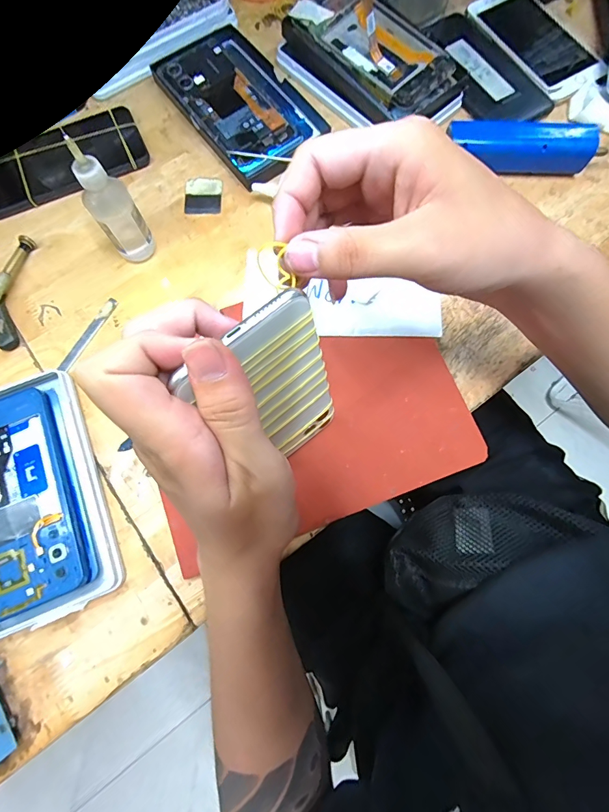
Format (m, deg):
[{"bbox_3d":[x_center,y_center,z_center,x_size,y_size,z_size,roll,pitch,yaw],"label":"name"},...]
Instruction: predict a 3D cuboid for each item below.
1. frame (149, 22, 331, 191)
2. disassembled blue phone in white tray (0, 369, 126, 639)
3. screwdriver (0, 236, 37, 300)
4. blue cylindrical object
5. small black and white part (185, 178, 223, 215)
[{"bbox_3d":[-0.064,-0.307,0.393,0.106,0.016,0.183,-36,78,-8],"label":"frame"},{"bbox_3d":[-0.210,0.067,0.300,0.106,0.015,0.183,-23,76,-5],"label":"disassembled blue phone in white tray"},{"bbox_3d":[-0.264,-0.105,0.340,0.009,0.021,0.102,12,76,4],"label":"screwdriver"},{"bbox_3d":[0.199,-0.239,0.359,0.127,0.034,0.029,7,76,2],"label":"blue cylindrical object"},{"bbox_3d":[-0.098,-0.203,0.374,0.035,0.004,0.041,0,75,1],"label":"small black and white part"}]

